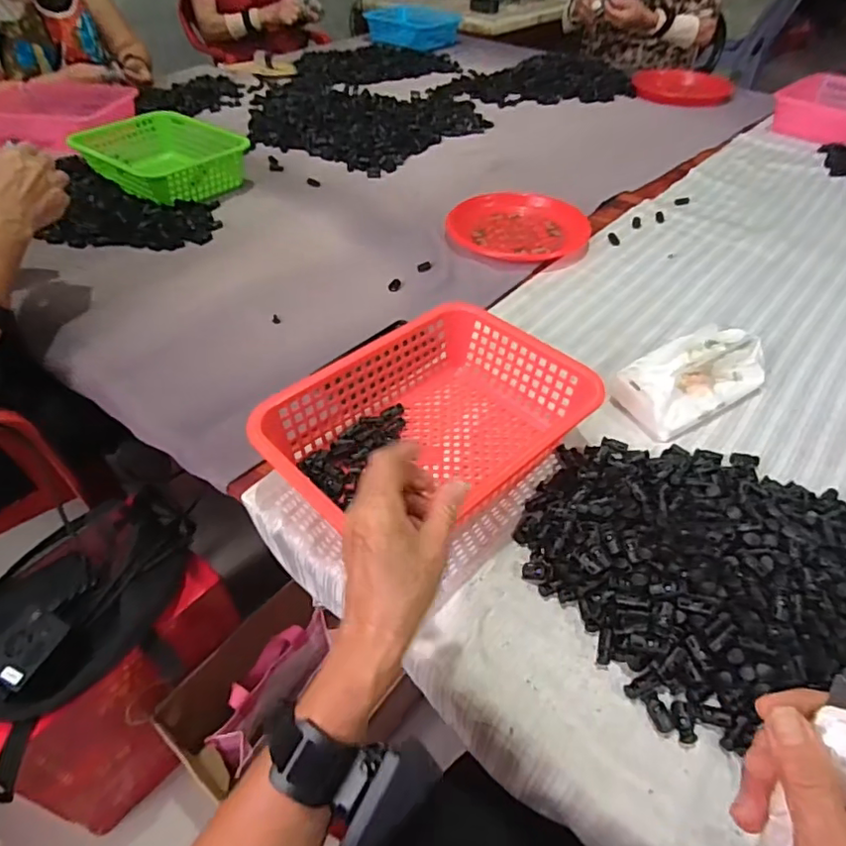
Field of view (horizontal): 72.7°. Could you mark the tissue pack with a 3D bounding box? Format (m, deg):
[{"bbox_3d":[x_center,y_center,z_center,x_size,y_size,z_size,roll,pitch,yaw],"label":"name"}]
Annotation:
[{"bbox_3d":[0.303,-0.055,0.649,0.172,0.073,0.092,-25,51,-21],"label":"tissue pack"}]

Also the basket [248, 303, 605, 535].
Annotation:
[{"bbox_3d":[0.005,0.009,0.578,0.297,0.092,0.212,-34,55,-27],"label":"basket"}]

